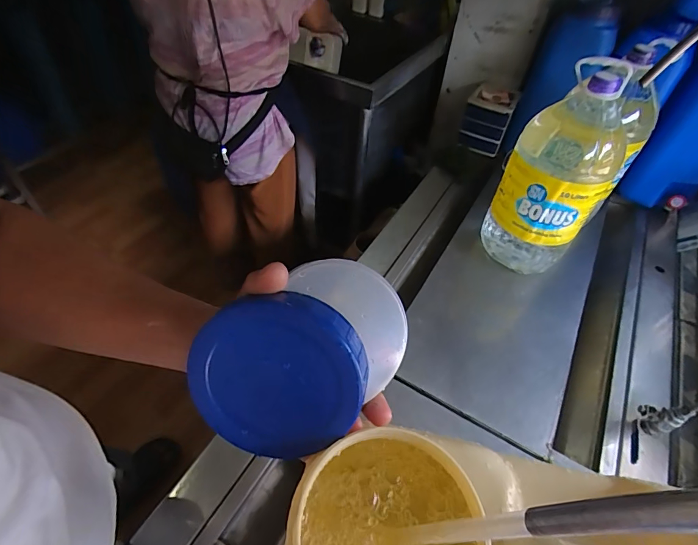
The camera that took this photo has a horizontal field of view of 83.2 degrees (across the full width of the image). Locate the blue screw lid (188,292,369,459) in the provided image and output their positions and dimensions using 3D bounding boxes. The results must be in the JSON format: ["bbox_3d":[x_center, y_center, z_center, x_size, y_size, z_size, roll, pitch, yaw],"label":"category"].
[{"bbox_3d":[-0.048,0.071,0.268,0.109,0.116,0.020,25,20,-3],"label":"blue screw lid"}]

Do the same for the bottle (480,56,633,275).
[{"bbox_3d":[0.445,-0.197,0.872,0.191,0.432,0.203,27,53,19],"label":"bottle"}]

